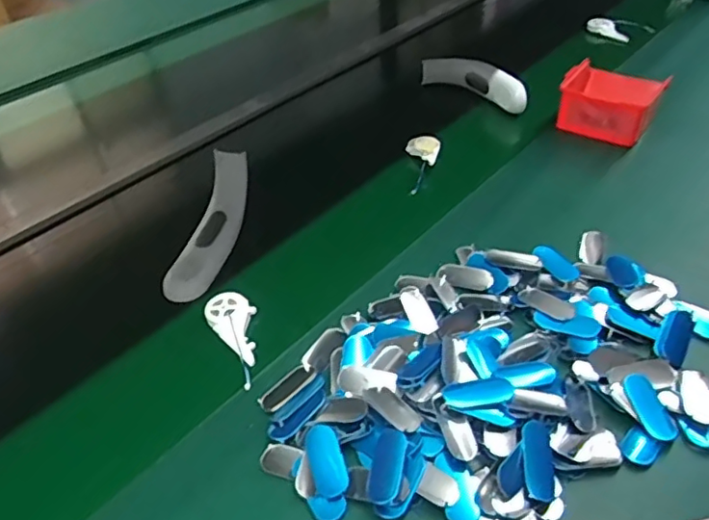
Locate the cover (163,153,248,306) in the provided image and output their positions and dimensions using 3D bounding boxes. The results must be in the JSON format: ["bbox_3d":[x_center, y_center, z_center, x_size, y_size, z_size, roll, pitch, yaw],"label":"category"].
[{"bbox_3d":[-0.168,-0.038,0.696,0.056,0.039,0.197,7,61,14],"label":"cover"}]

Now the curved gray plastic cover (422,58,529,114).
[{"bbox_3d":[0.197,-0.289,0.949,0.194,0.053,0.032,29,51,33],"label":"curved gray plastic cover"}]

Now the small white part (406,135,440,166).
[{"bbox_3d":[0.098,-0.159,0.843,0.046,0.019,0.049,2,41,8],"label":"small white part"}]

